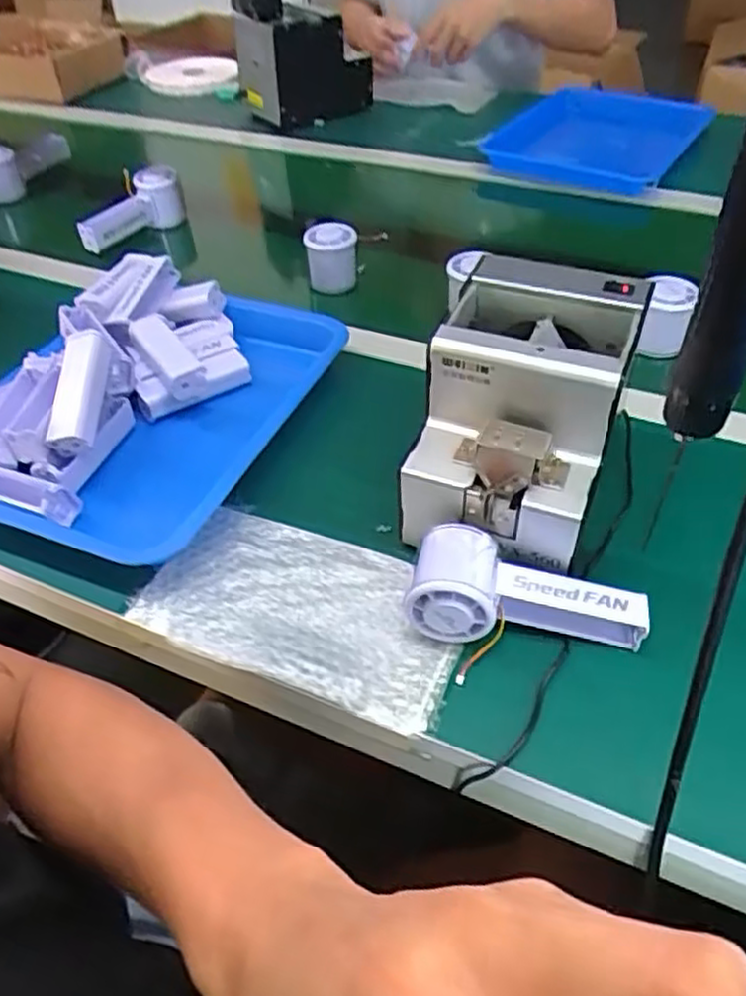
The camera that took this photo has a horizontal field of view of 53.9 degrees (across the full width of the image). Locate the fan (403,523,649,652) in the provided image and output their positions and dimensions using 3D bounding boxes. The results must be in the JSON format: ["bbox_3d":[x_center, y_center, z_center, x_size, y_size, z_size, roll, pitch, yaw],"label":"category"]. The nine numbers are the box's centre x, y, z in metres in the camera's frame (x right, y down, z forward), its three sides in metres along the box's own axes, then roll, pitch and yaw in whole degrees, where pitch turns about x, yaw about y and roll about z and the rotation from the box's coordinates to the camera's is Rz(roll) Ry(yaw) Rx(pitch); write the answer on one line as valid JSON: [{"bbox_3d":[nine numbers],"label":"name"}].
[{"bbox_3d":[0.098,0.059,0.469,0.150,0.053,0.062,5,46,8],"label":"fan"}]

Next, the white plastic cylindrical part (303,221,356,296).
[{"bbox_3d":[-0.046,-0.267,0.806,0.056,0.066,0.051,-2,45,2],"label":"white plastic cylindrical part"}]

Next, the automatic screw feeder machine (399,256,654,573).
[{"bbox_3d":[0.102,-0.065,0.502,0.121,0.118,0.169,16,48,18],"label":"automatic screw feeder machine"}]

